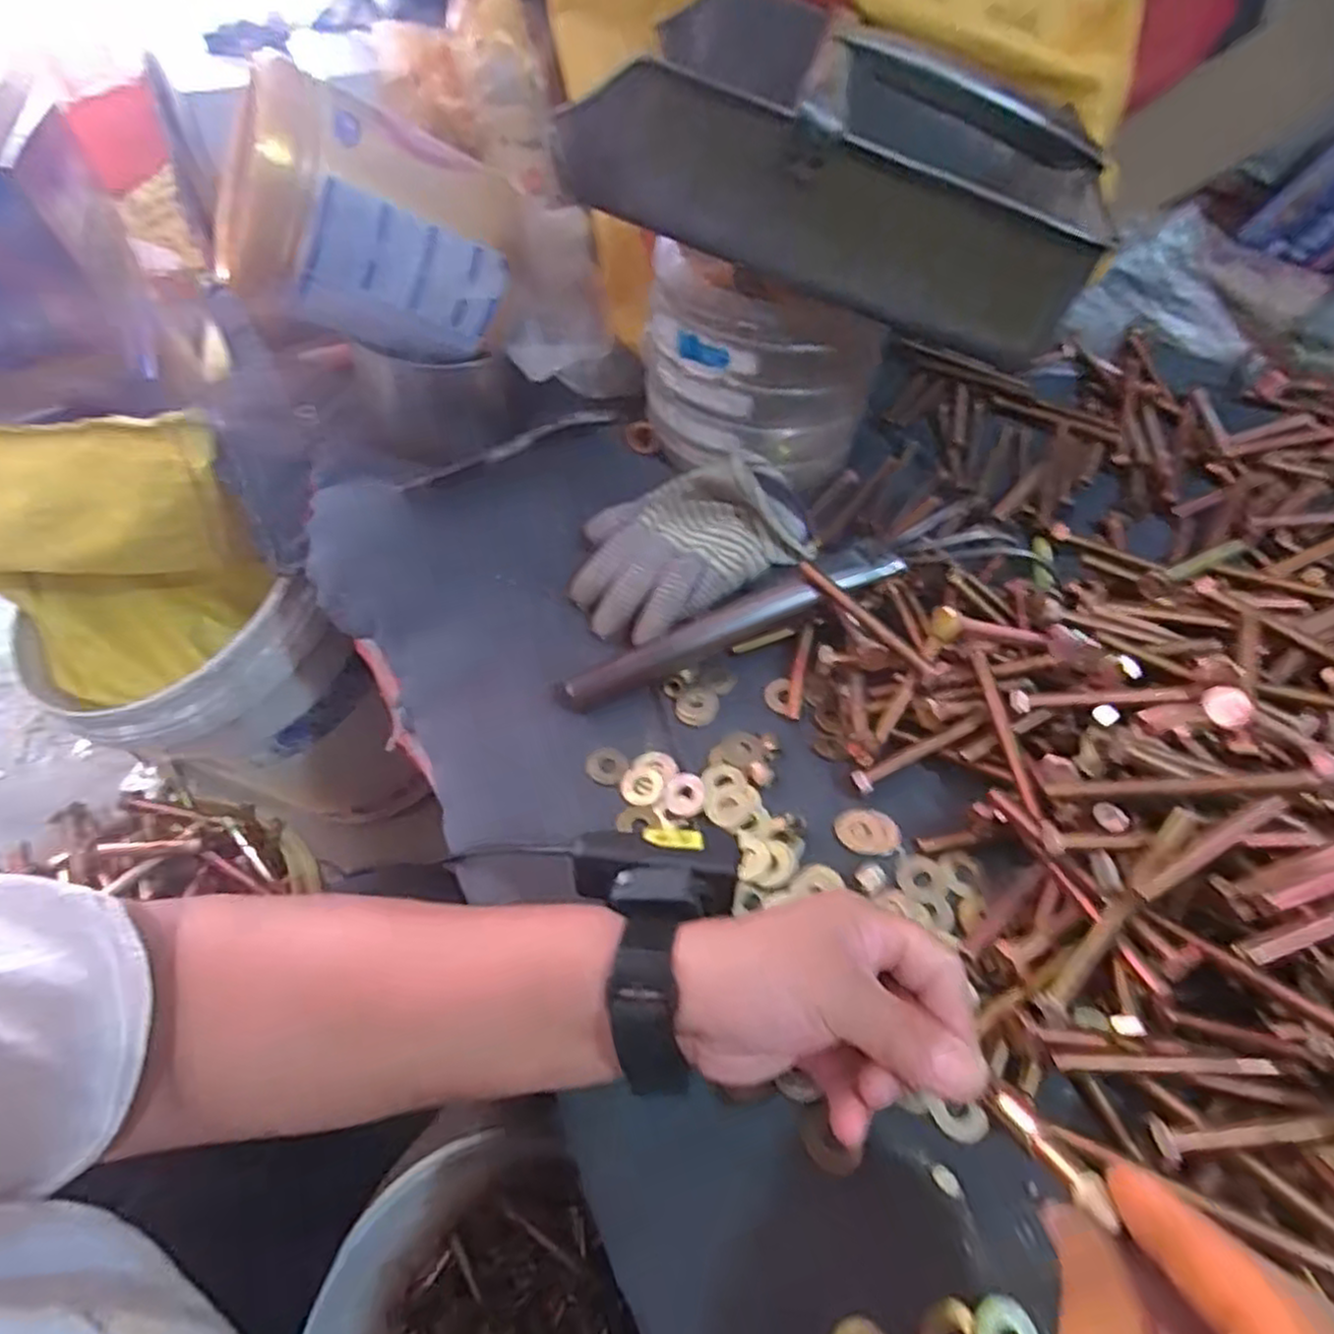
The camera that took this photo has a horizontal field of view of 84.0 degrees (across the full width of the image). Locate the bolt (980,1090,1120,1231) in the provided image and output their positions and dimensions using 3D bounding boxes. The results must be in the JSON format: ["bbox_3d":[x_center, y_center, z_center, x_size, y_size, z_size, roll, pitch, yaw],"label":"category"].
[{"bbox_3d":[0.119,0.151,0.230,0.009,0.006,0.045,-28,26,-14],"label":"bolt"}]

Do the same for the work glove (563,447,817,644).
[{"bbox_3d":[0.018,-0.084,0.501,0.177,0.043,0.099,-30,59,-15],"label":"work glove"}]

